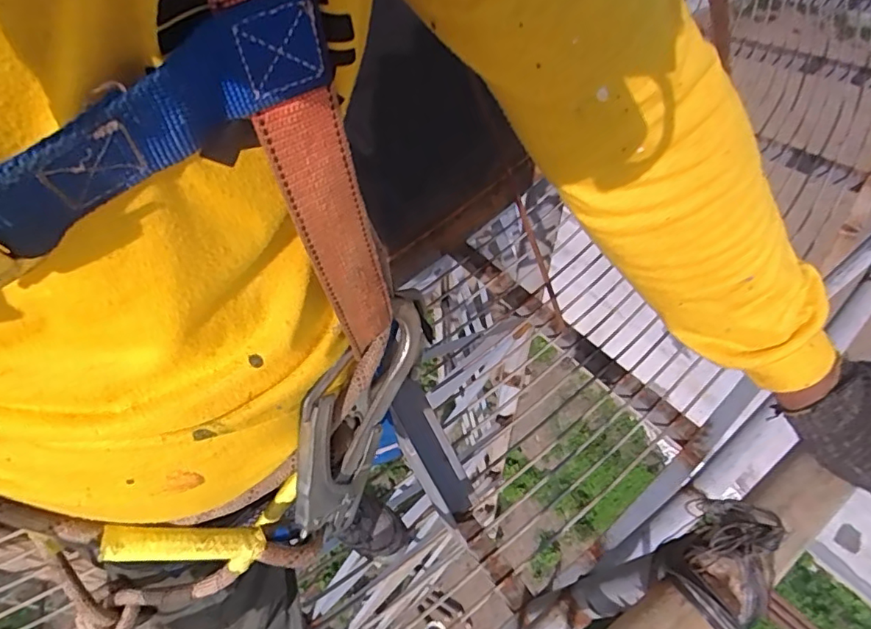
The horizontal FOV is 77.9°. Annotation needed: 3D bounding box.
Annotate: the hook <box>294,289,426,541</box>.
[{"bbox_3d":[-0.065,0.075,0.419,0.025,0.107,0.196,20,88,31],"label":"hook"}]

